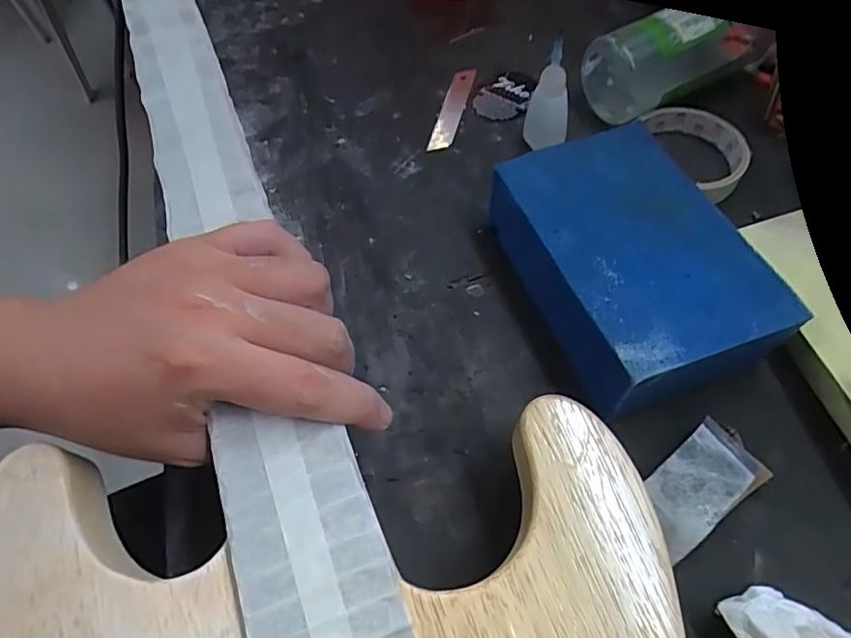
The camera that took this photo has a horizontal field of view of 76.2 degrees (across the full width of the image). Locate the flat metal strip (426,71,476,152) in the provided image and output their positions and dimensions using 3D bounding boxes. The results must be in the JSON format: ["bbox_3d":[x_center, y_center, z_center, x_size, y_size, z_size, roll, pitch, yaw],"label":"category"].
[{"bbox_3d":[0.022,-0.173,0.441,0.017,0.006,0.094,13,60,10],"label":"flat metal strip"}]

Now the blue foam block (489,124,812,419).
[{"bbox_3d":[0.112,-0.028,0.322,0.123,0.064,0.168,-20,60,-8],"label":"blue foam block"}]

